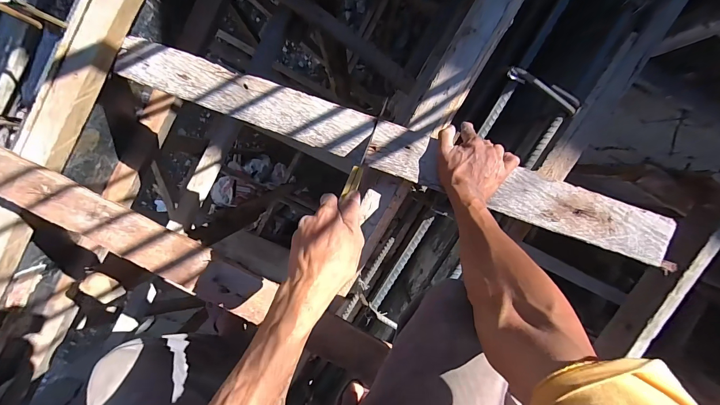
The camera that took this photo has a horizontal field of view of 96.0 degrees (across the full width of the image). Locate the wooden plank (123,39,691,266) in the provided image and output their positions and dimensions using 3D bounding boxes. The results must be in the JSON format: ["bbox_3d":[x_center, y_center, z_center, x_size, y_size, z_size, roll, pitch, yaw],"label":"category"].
[{"bbox_3d":[0.036,-0.091,0.511,0.882,0.014,0.075,21,98,3],"label":"wooden plank"}]

